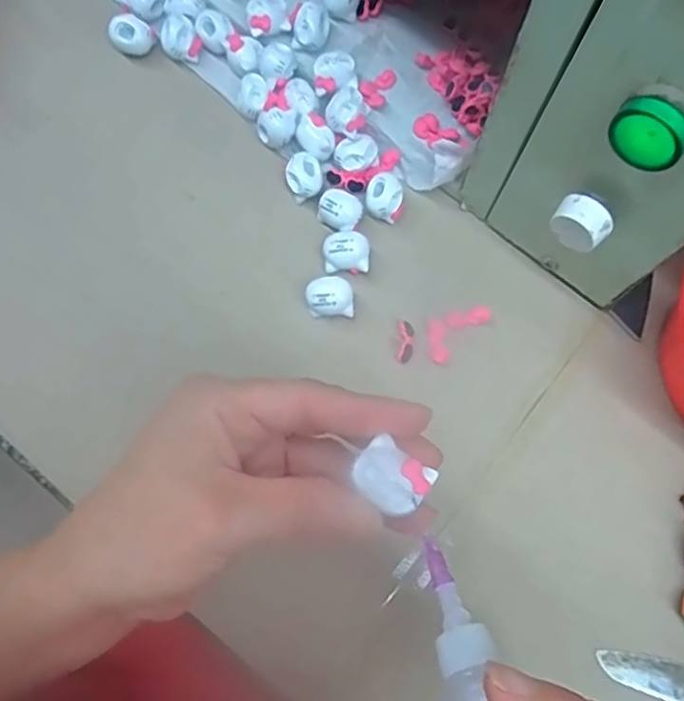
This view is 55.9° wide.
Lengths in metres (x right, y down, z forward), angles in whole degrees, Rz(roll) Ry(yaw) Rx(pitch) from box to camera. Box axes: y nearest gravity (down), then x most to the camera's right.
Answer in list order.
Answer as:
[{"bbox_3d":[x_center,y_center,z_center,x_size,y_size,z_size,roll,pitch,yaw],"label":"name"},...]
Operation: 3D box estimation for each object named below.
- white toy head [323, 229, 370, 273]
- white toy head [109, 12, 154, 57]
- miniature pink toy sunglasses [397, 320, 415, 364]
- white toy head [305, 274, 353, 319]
[{"bbox_3d":[0.003,-0.056,0.363,0.025,0.016,0.024,2,76,-1],"label":"white toy head"},{"bbox_3d":[-0.129,-0.193,0.393,0.023,0.016,0.020,-25,78,-7],"label":"white toy head"},{"bbox_3d":[0.036,-0.005,0.359,0.009,0.004,0.025,5,76,0],"label":"miniature pink toy sunglasses"},{"bbox_3d":[-0.007,-0.031,0.357,0.025,0.018,0.025,-3,76,-2],"label":"white toy head"}]

